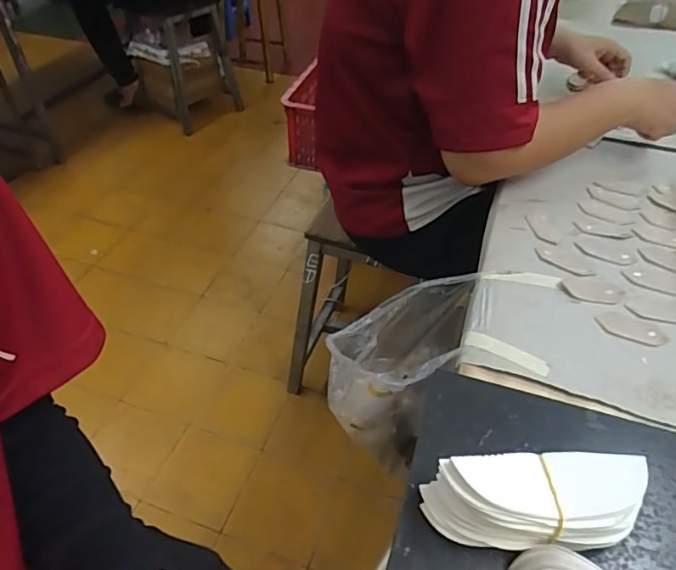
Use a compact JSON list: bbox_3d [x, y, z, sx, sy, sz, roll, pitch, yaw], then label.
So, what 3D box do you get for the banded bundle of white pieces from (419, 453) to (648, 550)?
[{"bbox_3d":[0.137,0.155,0.375,0.141,0.057,0.056,0,45,0],"label":"banded bundle of white pieces"}]

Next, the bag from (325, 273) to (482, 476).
[{"bbox_3d":[0.070,0.114,0.697,0.161,0.243,0.132,10,46,10],"label":"bag"}]

